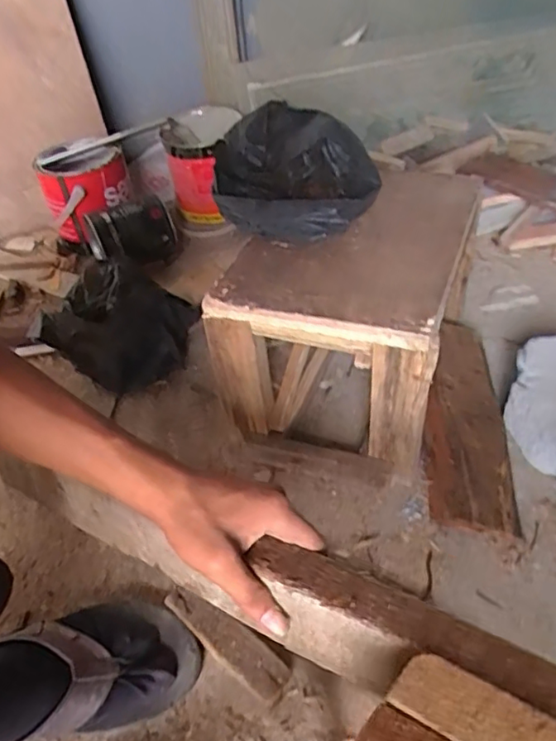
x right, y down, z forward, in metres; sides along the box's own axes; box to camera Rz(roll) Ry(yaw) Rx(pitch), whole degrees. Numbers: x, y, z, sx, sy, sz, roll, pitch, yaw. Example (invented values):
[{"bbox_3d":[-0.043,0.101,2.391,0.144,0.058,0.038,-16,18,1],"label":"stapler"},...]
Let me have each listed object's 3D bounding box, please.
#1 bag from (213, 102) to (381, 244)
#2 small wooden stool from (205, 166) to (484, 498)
[{"bbox_3d":[0.015,-0.222,0.657,0.160,0.090,0.165,-15,44,-9],"label":"bag"},{"bbox_3d":[0.093,-0.064,0.715,0.219,0.228,0.320,10,44,19],"label":"small wooden stool"}]

